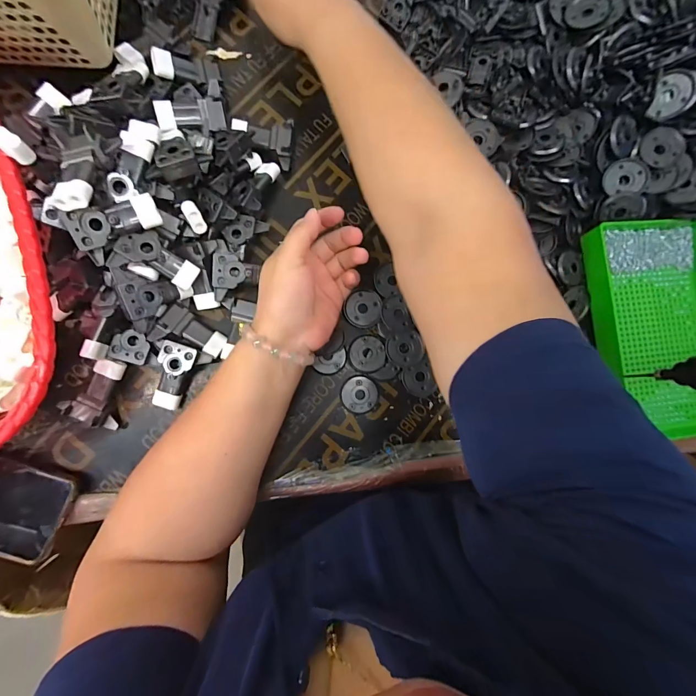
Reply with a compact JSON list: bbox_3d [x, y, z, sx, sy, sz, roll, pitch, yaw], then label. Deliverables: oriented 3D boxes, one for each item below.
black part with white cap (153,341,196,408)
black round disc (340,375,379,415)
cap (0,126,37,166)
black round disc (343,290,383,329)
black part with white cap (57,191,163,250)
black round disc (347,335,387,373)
[{"bbox_3d":[-0.175,0.027,0.342,0.035,0.015,0.067,17,99,-9],"label":"black part with white cap"},{"bbox_3d":[0.013,0.051,0.373,0.041,0.004,0.040,0,86,-7],"label":"black round disc"},{"bbox_3d":[-0.253,-0.153,0.258,0.024,0.015,0.016,35,83,-3],"label":"cap"},{"bbox_3d":[0.017,-0.044,0.381,0.041,0.007,0.041,0,86,-7],"label":"black round disc"},{"bbox_3d":[-0.195,-0.109,0.285,0.068,0.019,0.034,-28,124,-13],"label":"black part with white cap"},{"bbox_3d":[0.022,0.007,0.373,0.040,0.004,0.040,4,86,-6],"label":"black round disc"}]

